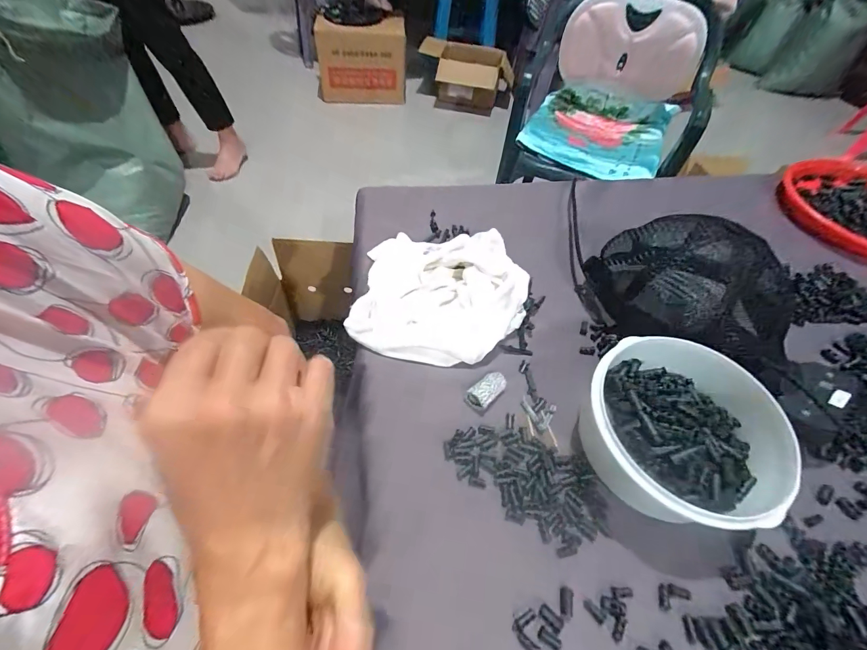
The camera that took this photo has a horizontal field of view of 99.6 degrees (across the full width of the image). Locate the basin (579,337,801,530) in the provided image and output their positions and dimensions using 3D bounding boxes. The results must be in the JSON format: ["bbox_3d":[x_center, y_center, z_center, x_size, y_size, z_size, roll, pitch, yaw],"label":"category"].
[{"bbox_3d":[0.220,0.102,0.339,0.168,0.075,0.156,31,59,17],"label":"basin"}]

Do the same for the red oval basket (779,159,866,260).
[{"bbox_3d":[0.674,-0.181,0.565,0.225,0.045,0.239,-34,63,-24],"label":"red oval basket"}]

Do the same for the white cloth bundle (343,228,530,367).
[{"bbox_3d":[0.008,-0.043,0.440,0.198,0.062,0.169,10,55,3],"label":"white cloth bundle"}]

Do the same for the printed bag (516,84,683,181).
[{"bbox_3d":[0.453,-0.543,1.021,0.357,0.107,0.253,24,57,13],"label":"printed bag"}]

